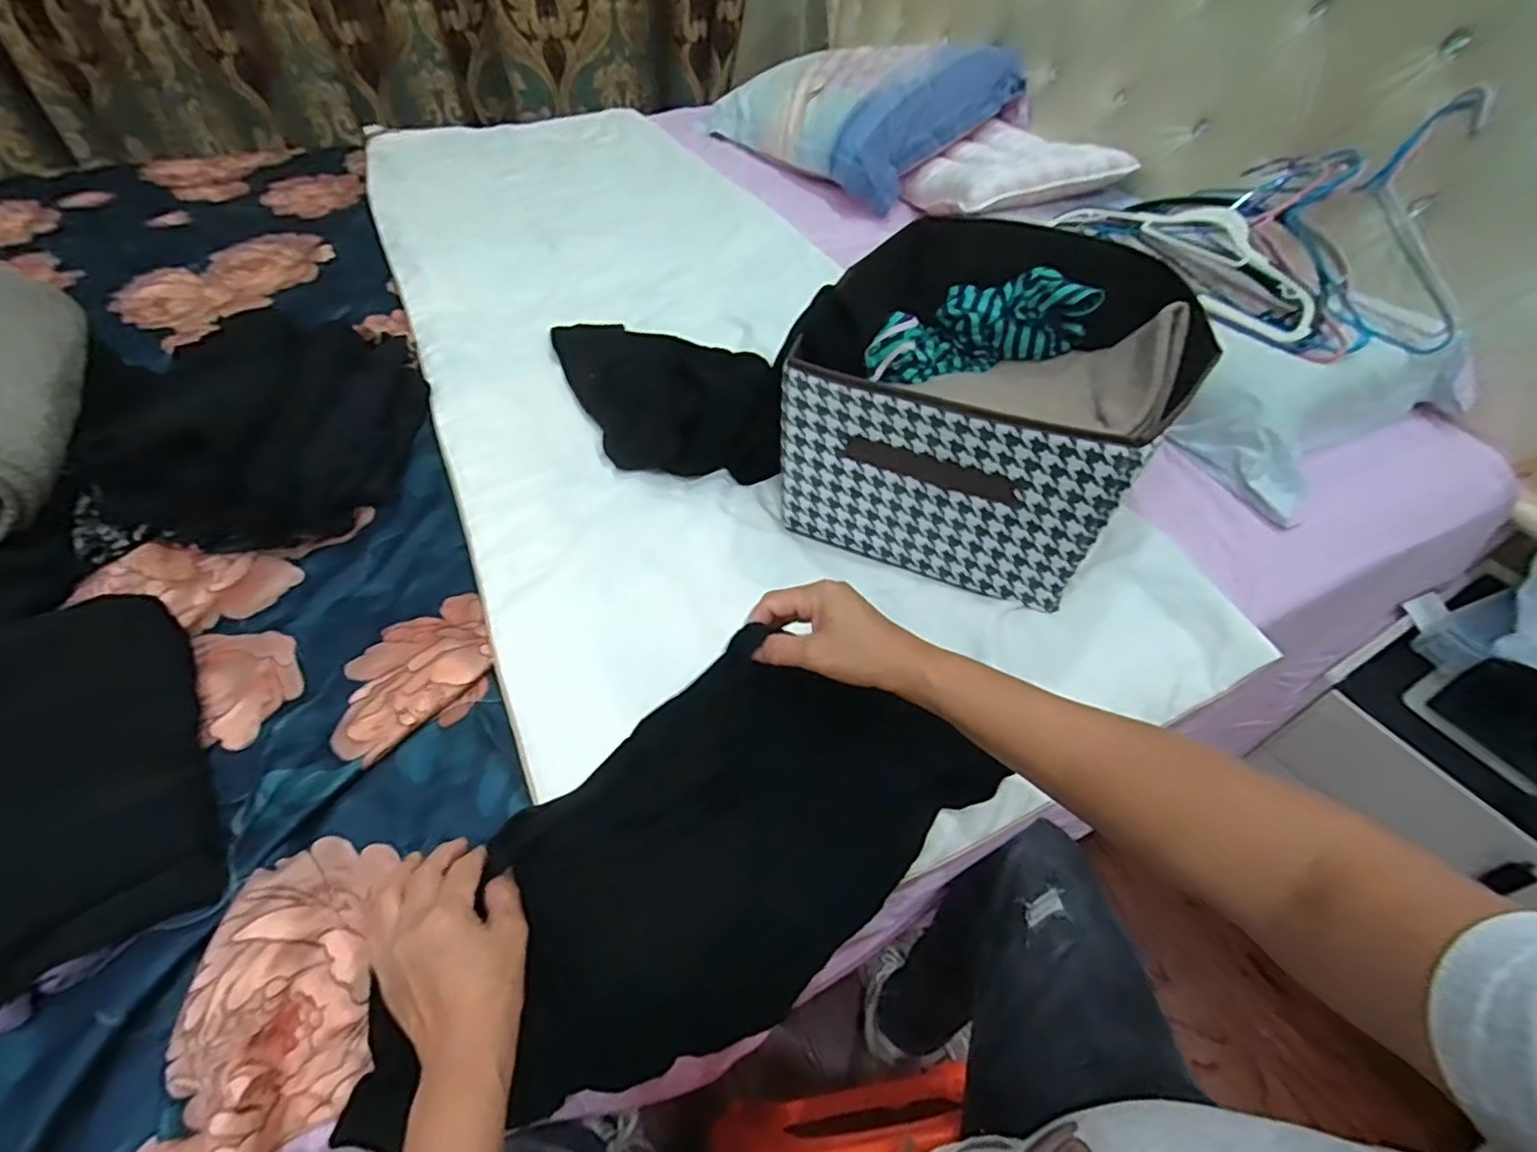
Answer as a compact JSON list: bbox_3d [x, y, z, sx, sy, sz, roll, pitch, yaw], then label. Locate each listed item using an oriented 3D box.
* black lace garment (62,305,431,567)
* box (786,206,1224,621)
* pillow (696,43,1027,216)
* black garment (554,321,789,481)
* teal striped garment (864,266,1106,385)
[{"bbox_3d":[-0.555,-0.186,0.710,0.290,0.110,0.343,-3,51,-4],"label":"black lace garment"},{"bbox_3d":[0.238,-0.213,0.712,0.346,0.183,0.427,25,54,17],"label":"box"},{"bbox_3d":[0.132,-0.908,1.227,0.254,0.191,0.586,-28,57,-22],"label":"pillow"},{"bbox_3d":[-0.133,-0.262,0.803,0.215,0.083,0.399,-15,53,-14],"label":"black garment"},{"bbox_3d":[0.255,-0.316,0.835,0.269,0.101,0.106,-13,51,6],"label":"teal striped garment"}]

